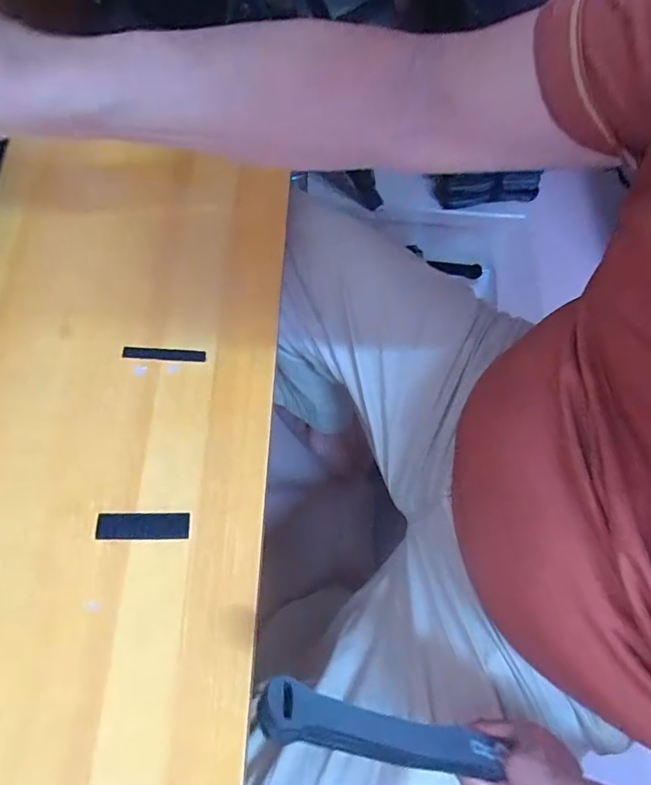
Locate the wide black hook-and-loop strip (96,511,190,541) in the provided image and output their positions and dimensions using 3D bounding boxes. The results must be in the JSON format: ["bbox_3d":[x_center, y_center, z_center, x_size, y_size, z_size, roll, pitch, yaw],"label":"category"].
[{"bbox_3d":[-0.137,0.100,0.372,0.068,0.004,0.020,0,69,-2],"label":"wide black hook-and-loop strip"}]

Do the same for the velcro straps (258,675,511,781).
[{"bbox_3d":[0.036,0.196,0.285,0.155,0.016,0.027,21,69,-14],"label":"velcro straps"}]

